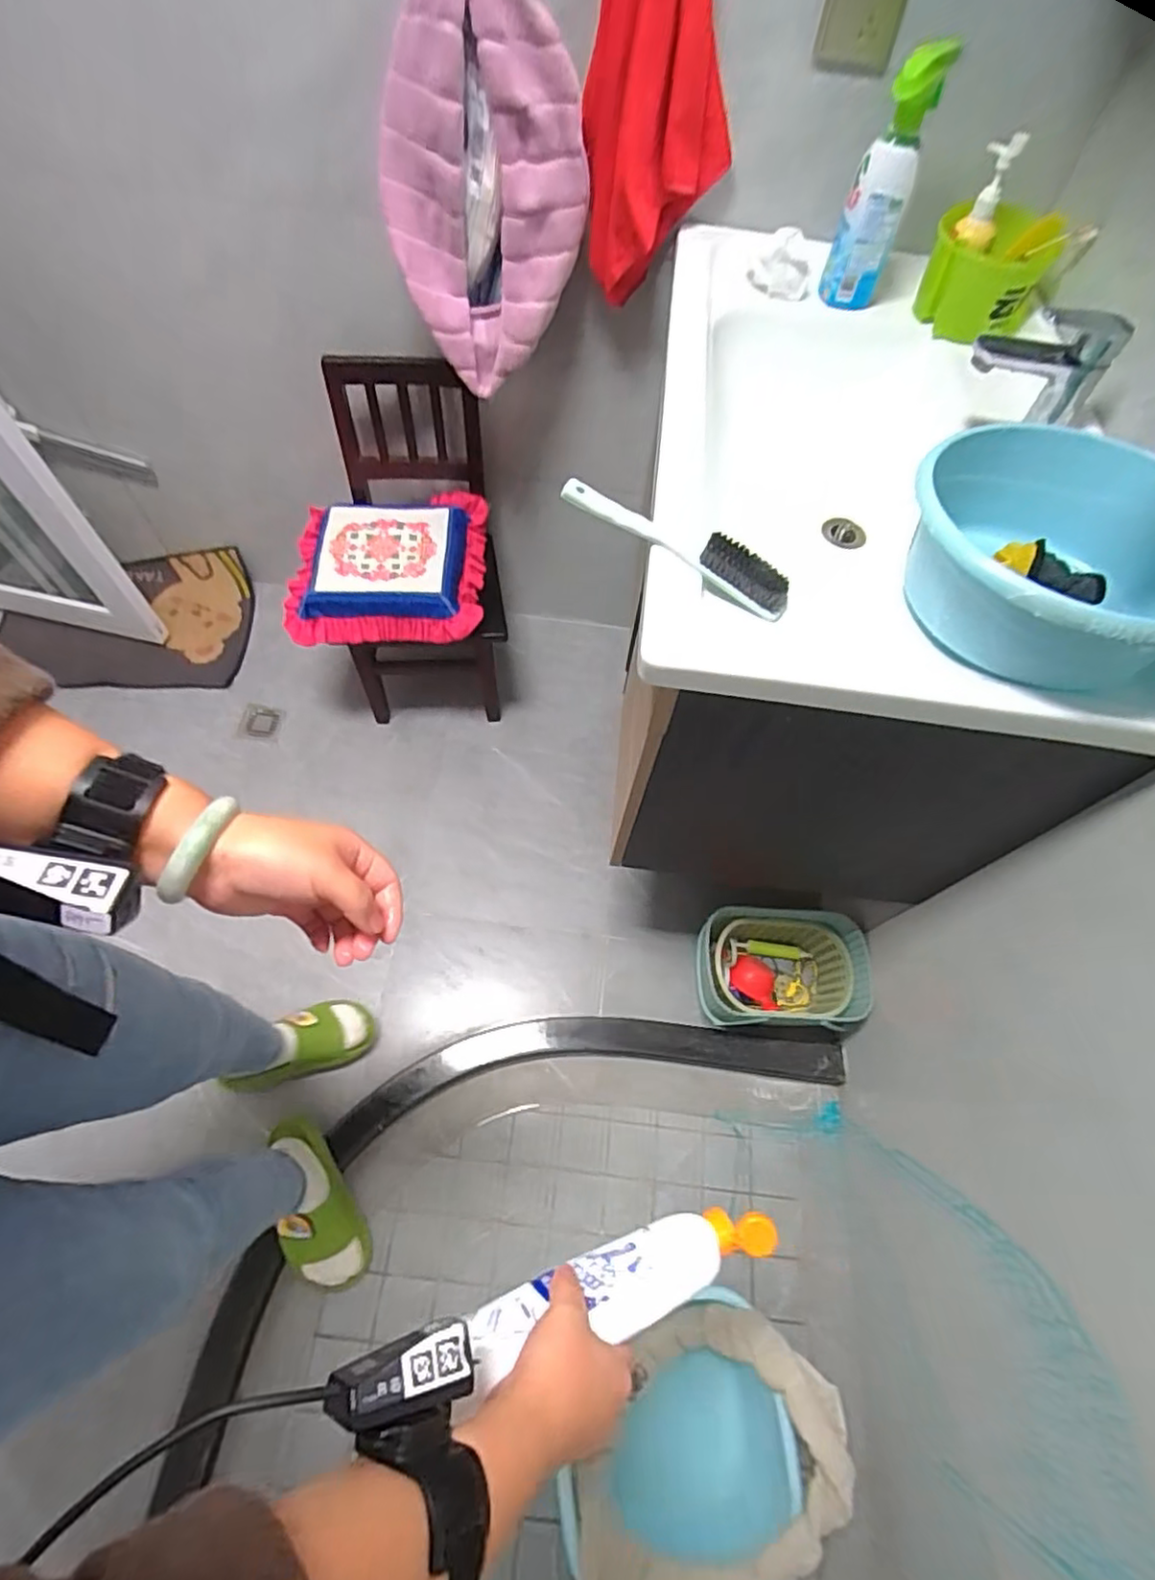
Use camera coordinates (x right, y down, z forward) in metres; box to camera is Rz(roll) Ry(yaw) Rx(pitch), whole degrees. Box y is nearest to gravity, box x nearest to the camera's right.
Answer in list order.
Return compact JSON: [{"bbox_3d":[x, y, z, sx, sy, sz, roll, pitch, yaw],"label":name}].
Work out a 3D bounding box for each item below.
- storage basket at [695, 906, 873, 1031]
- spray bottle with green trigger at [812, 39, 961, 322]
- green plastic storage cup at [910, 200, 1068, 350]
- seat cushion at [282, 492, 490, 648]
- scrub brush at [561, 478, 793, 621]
[{"bbox_3d":[0.354,0.320,1.121,0.271,0.145,0.181,3,62,-2],"label":"storage basket"},{"bbox_3d":[0.372,-0.741,0.785,0.080,0.212,0.099,22,63,8],"label":"spray bottle with green trigger"},{"bbox_3d":[0.540,-0.692,0.854,0.143,0.108,0.164,22,63,8],"label":"green plastic storage cup"},{"bbox_3d":[-0.367,-0.419,1.188,0.383,0.076,0.330,0,62,-4],"label":"seat cushion"},{"bbox_3d":[0.089,-0.224,0.583,0.223,0.038,0.029,31,64,12],"label":"scrub brush"}]

